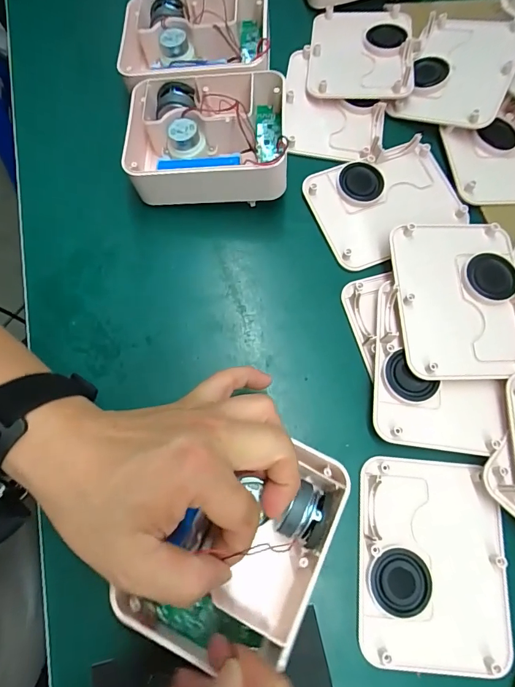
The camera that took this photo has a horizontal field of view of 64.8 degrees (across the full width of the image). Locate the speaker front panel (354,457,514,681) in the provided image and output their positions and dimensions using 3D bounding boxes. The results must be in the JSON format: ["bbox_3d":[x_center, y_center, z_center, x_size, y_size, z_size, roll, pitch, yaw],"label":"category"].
[{"bbox_3d":[0.117,0.145,0.270,0.095,0.010,0.127,4,73,2],"label":"speaker front panel"}]

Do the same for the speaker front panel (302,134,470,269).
[{"bbox_3d":[0.112,-0.125,0.348,0.125,0.022,0.092,-22,74,-6],"label":"speaker front panel"}]

